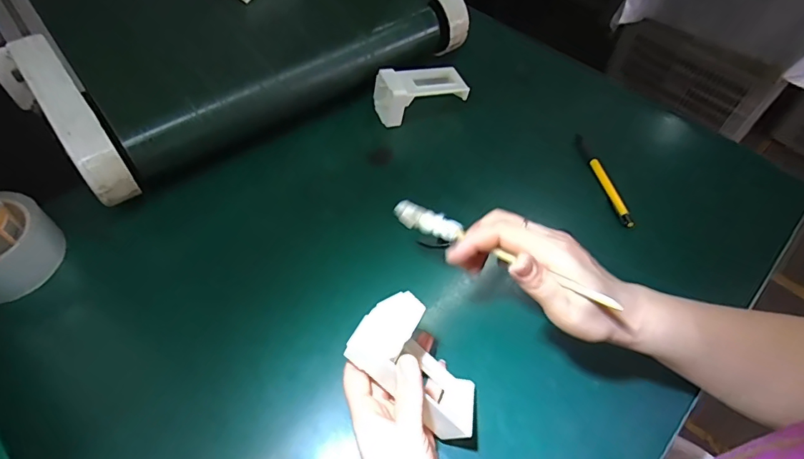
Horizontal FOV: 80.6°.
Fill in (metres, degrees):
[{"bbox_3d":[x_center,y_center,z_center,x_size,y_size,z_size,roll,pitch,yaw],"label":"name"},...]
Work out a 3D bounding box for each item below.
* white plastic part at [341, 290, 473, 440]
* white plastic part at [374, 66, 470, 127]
[{"bbox_3d":[0.015,0.107,0.370,0.112,0.051,0.056,50,57,-18],"label":"white plastic part"},{"bbox_3d":[0.026,-0.176,0.603,0.116,0.056,0.053,-9,55,-10],"label":"white plastic part"}]

